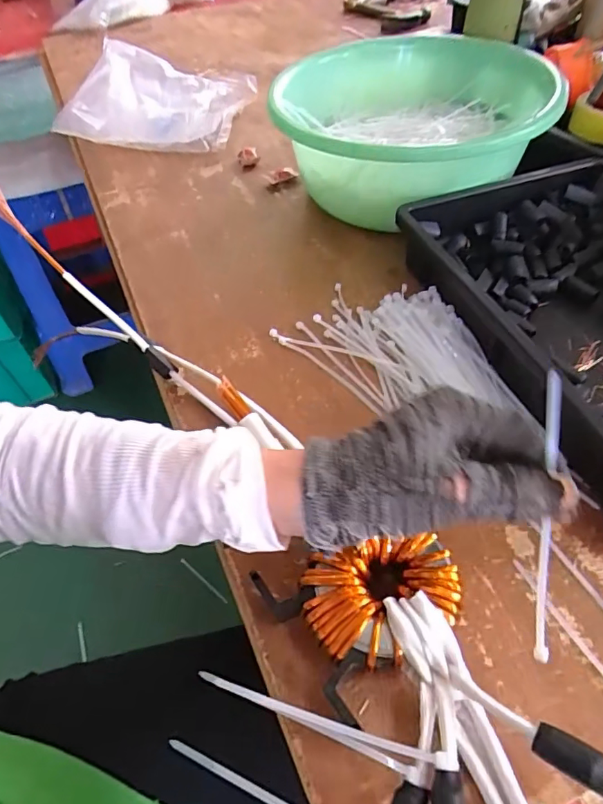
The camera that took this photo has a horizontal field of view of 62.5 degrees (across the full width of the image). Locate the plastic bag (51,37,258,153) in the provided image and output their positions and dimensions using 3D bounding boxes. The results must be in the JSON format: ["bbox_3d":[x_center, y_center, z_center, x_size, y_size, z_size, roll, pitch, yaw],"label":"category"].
[{"bbox_3d":[-0.212,-0.456,0.746,0.278,0.106,0.165,-9,50,-3],"label":"plastic bag"}]

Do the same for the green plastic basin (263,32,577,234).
[{"bbox_3d":[0.125,-0.312,0.590,0.297,0.121,0.319,1,50,6],"label":"green plastic basin"}]

